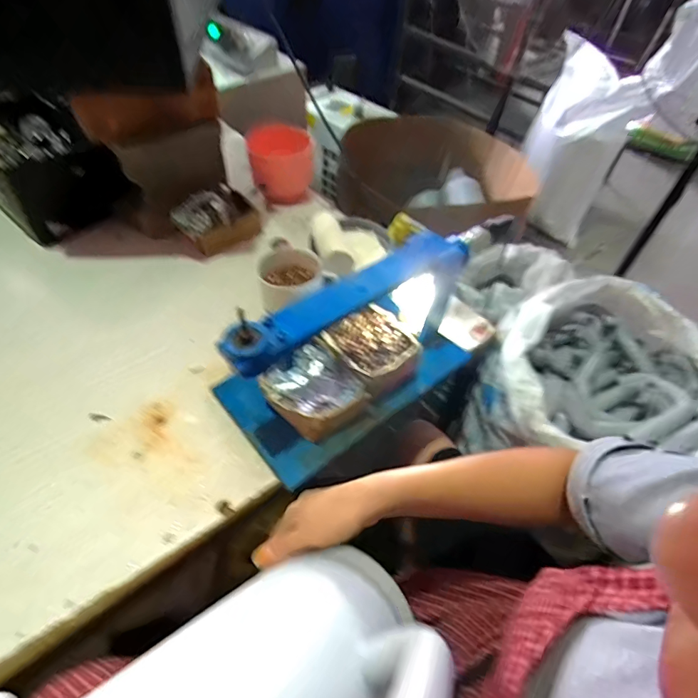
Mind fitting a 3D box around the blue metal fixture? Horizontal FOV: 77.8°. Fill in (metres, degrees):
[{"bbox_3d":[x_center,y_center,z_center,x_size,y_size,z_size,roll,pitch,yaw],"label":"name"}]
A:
[{"bbox_3d":[0.020,-0.022,0.598,0.383,0.197,0.180,-32,59,-26],"label":"blue metal fixture"}]

